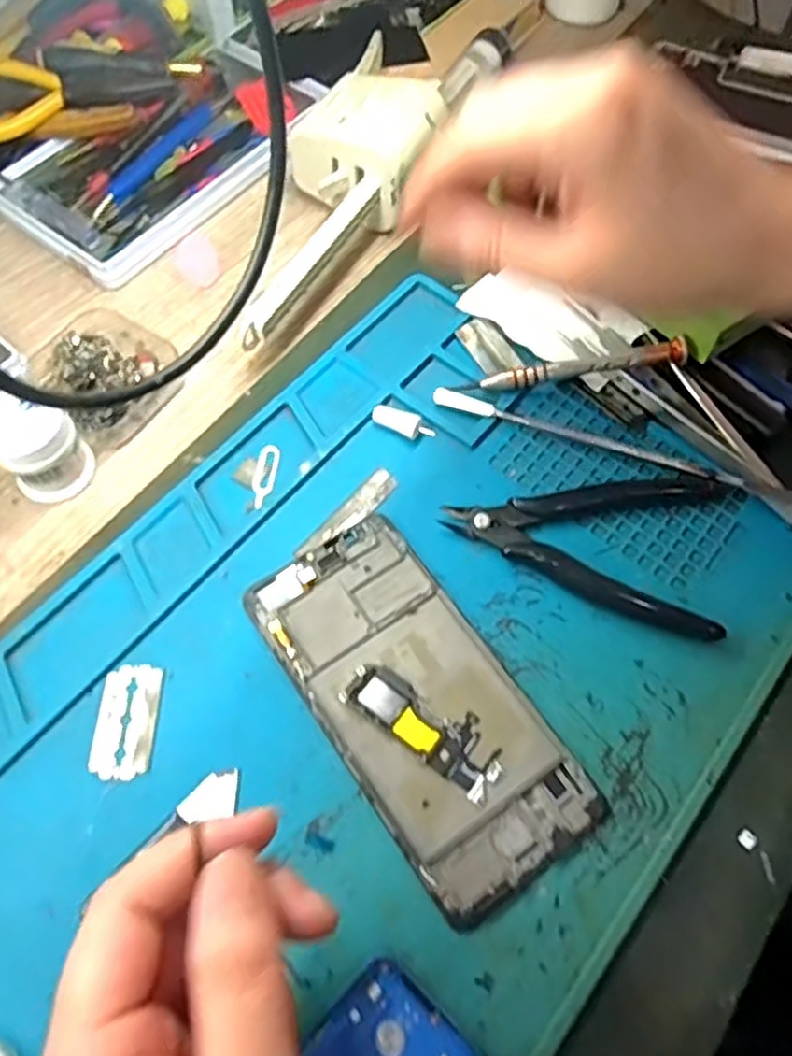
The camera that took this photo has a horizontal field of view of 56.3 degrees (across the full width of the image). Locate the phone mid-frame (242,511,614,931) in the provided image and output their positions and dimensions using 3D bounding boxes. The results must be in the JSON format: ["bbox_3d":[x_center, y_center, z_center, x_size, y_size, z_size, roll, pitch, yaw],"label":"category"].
[{"bbox_3d":[0.008,0.066,0.290,0.072,0.004,0.150,-32,69,-16],"label":"phone mid-frame"}]

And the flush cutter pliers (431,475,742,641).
[{"bbox_3d":[0.082,0.001,0.322,0.118,0.008,0.076,11,64,4],"label":"flush cutter pliers"}]

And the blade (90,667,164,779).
[{"bbox_3d":[-0.104,0.074,0.286,0.023,0.004,0.043,1,64,-1],"label":"blade"}]

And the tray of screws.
[{"bbox_3d":[-0.140,-0.079,0.359,0.060,0.021,0.067,-41,71,-19],"label":"tray of screws"}]

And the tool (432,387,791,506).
[{"bbox_3d":[0.099,-0.037,0.338,0.171,0.013,0.008,19,65,8],"label":"tool"}]

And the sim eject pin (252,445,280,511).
[{"bbox_3d":[-0.059,-0.024,0.336,0.010,0.004,0.033,10,64,3],"label":"sim eject pin"}]

